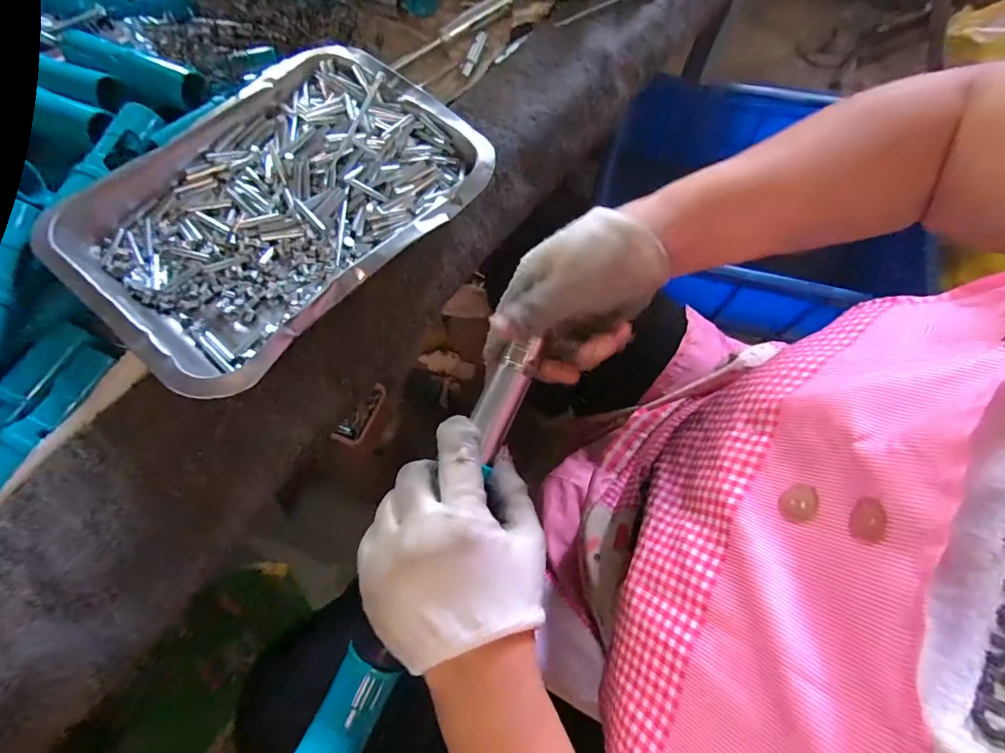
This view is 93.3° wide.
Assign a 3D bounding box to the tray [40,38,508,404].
[{"bbox_3d":[-0.149,-0.122,0.315,0.185,0.035,0.248,39,74,14],"label":"tray"}]

